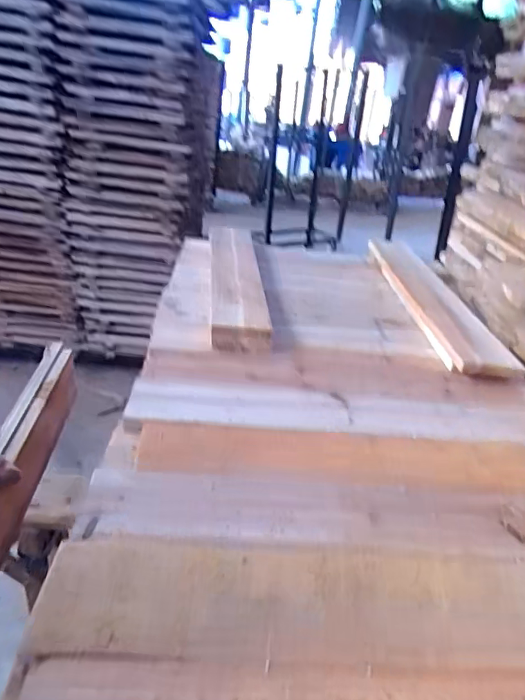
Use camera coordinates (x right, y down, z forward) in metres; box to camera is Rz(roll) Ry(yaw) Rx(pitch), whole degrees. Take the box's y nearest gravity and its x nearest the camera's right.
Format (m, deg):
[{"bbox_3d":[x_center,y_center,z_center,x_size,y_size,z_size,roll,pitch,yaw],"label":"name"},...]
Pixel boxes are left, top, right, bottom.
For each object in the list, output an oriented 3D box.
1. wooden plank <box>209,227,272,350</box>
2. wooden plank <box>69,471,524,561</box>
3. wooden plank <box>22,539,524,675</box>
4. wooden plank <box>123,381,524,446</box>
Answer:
[{"bbox_3d":[-0.052,-0.131,0.892,0.095,0.045,0.495,4,26,-9],"label":"wooden plank"},{"bbox_3d":[0.125,0.139,0.419,0.531,0.011,0.076,6,27,-5],"label":"wooden plank"},{"bbox_3d":[0.102,0.174,0.352,0.484,0.015,0.092,6,27,-4],"label":"wooden plank"},{"bbox_3d":[0.101,0.072,0.572,0.484,0.017,0.080,6,26,-5],"label":"wooden plank"}]

